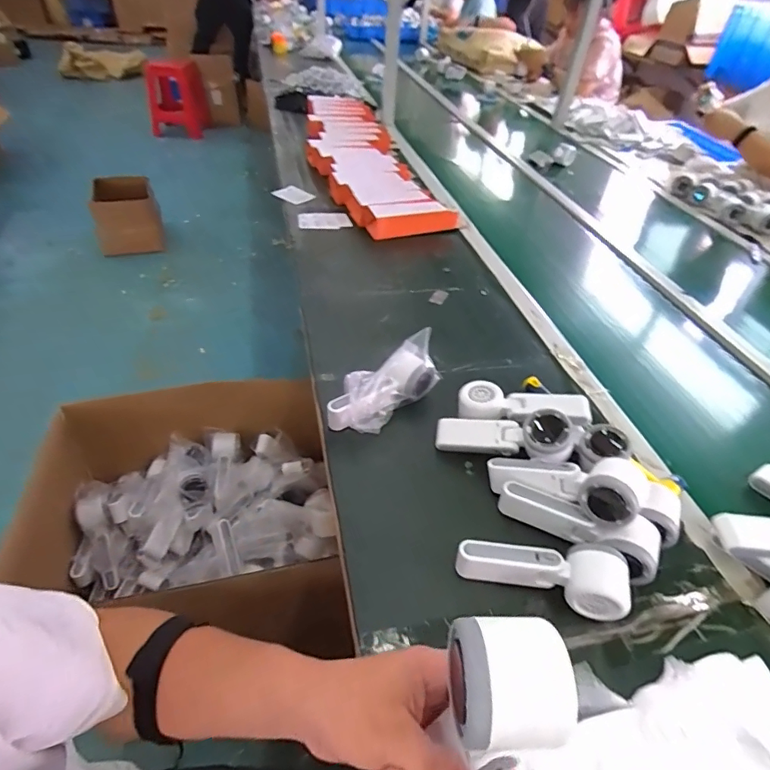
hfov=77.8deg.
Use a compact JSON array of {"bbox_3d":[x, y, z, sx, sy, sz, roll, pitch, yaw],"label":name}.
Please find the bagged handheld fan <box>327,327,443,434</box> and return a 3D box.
[{"bbox_3d":[0.006,0.000,0.670,0.063,0.103,0.189,34,50,28],"label":"bagged handheld fan"}]

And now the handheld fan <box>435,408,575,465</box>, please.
[{"bbox_3d":[0.149,0.067,0.609,0.167,0.046,0.061,-2,41,23],"label":"handheld fan"}]

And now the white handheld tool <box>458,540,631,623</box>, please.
[{"bbox_3d":[0.159,0.193,0.493,0.165,0.048,0.065,8,43,4],"label":"white handheld tool"}]

